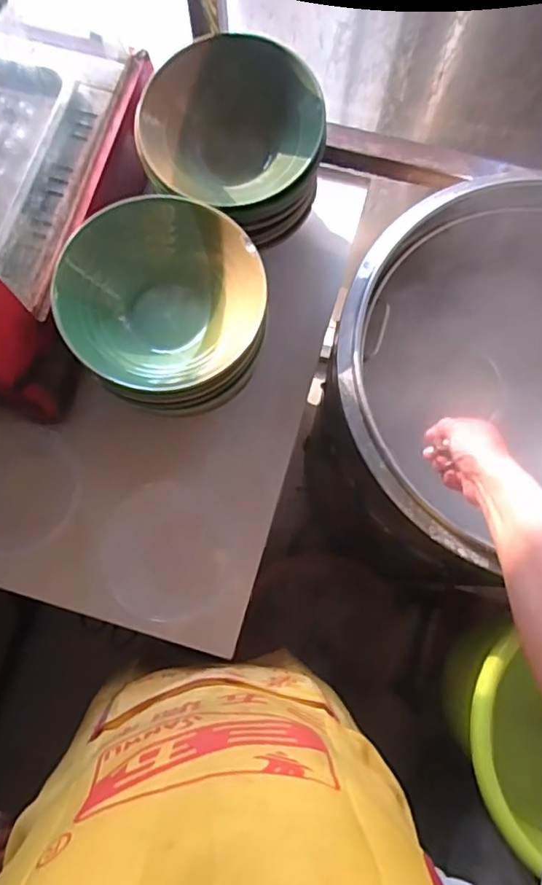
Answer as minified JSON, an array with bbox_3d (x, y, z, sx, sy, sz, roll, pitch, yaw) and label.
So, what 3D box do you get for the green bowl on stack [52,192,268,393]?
[{"bbox_3d":[-0.106,-0.143,0.592,0.192,0.082,0.191,0,77,0],"label":"green bowl on stack"}]

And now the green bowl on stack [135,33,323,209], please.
[{"bbox_3d":[-0.042,-0.332,0.637,0.187,0.085,0.188,0,77,0],"label":"green bowl on stack"}]

